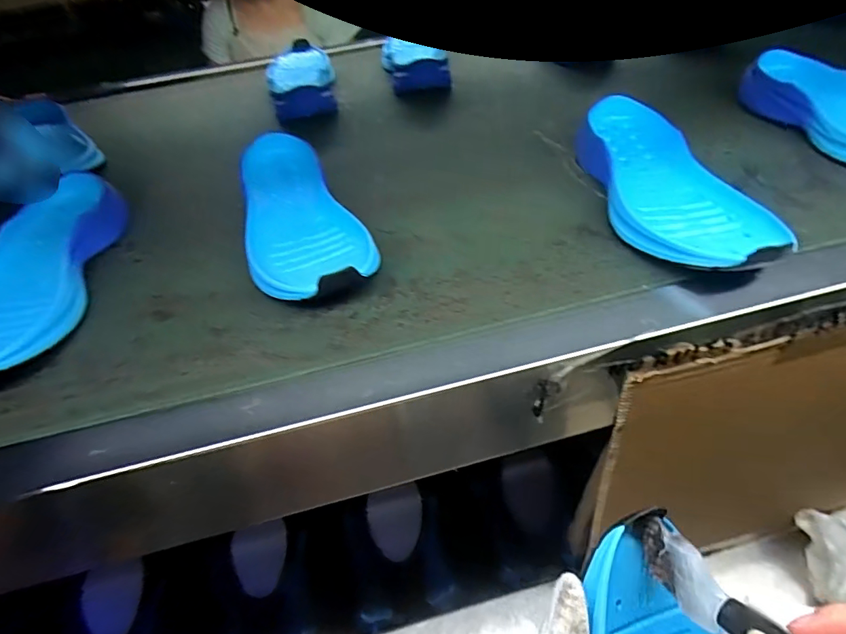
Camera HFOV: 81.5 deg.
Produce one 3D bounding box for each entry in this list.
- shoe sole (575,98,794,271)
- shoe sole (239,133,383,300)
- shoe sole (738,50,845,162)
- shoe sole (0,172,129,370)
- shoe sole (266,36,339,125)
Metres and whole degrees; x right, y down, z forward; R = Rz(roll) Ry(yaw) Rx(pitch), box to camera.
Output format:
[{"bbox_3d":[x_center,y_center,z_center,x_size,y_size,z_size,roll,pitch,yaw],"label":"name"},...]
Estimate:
[{"bbox_3d":[0.198,-0.111,0.405,0.100,0.042,0.250,-7,41,1],"label":"shoe sole"},{"bbox_3d":[-0.110,-0.088,0.421,0.094,0.048,0.250,-19,42,-13],"label":"shoe sole"},{"bbox_3d":[0.401,-0.190,0.459,0.086,0.039,0.234,-7,42,-5],"label":"shoe sole"},{"bbox_3d":[-0.313,-0.037,0.396,0.088,0.046,0.254,-10,41,-2],"label":"shoe sole"},{"bbox_3d":[-0.171,-0.336,0.690,0.090,0.033,0.247,-8,42,-7],"label":"shoe sole"}]

